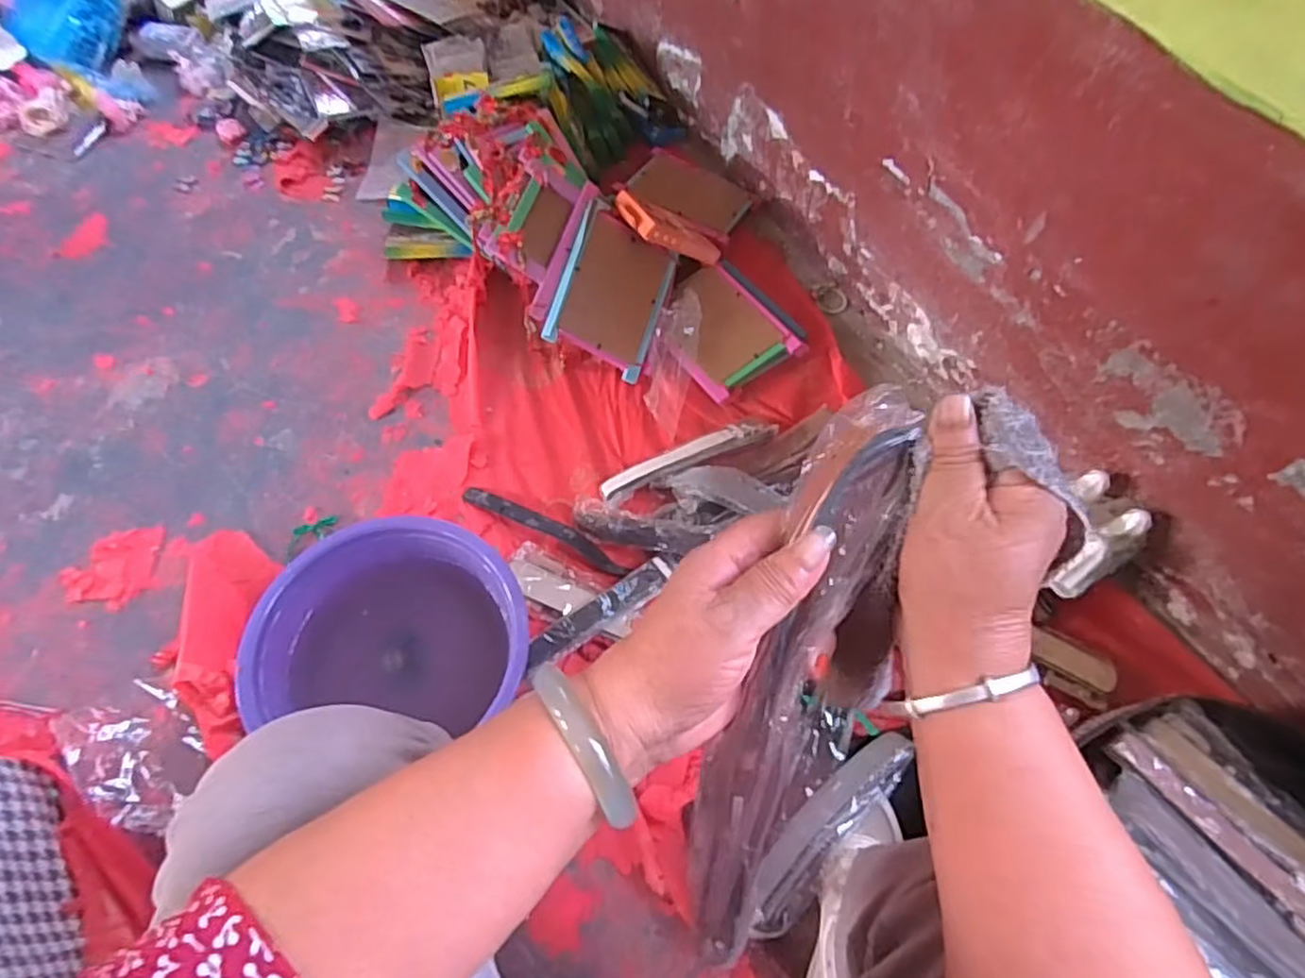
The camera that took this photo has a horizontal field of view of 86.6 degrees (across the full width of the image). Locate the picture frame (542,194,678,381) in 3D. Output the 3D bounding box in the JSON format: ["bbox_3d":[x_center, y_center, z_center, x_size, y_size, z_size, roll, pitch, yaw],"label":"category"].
[{"bbox_3d":[-0.056,-0.286,1.009,0.156,0.018,0.210,24,80,-24],"label":"picture frame"}]

